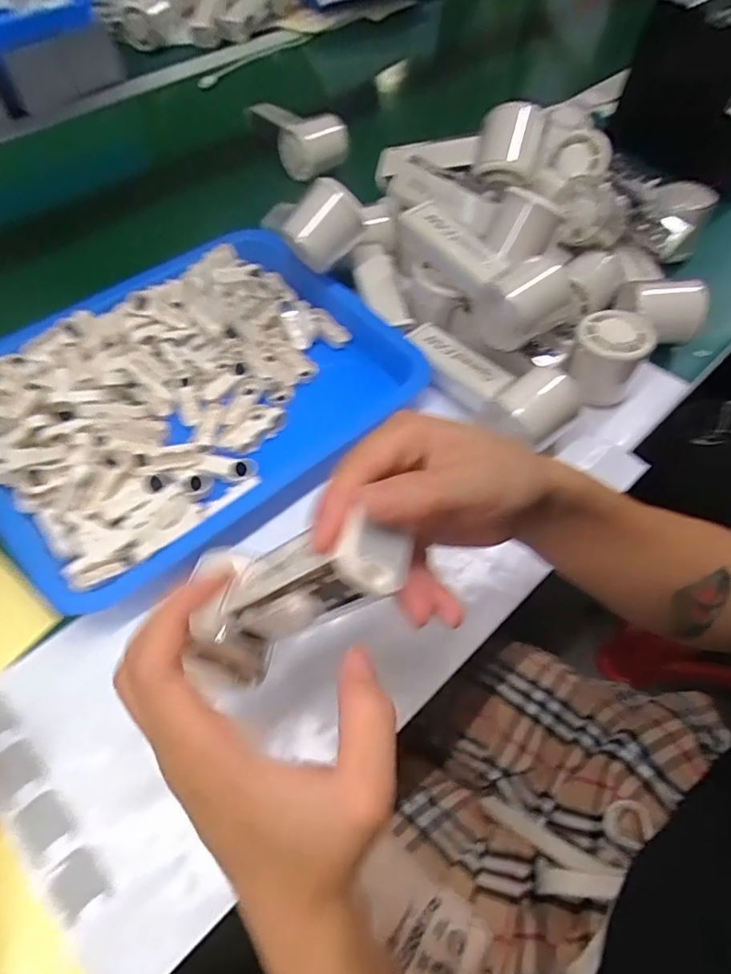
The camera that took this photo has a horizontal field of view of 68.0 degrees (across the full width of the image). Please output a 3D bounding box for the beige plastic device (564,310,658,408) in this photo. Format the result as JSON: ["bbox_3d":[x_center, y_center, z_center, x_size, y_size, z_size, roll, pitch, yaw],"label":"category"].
[{"bbox_3d":[0.201,-0.108,0.454,0.055,0.060,0.051,0,58,0],"label":"beige plastic device"}]

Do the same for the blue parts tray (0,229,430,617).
[{"bbox_3d":[-0.143,-0.081,0.435,0.324,0.041,0.262,-38,66,-21],"label":"blue parts tray"}]

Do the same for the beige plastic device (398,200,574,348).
[{"bbox_3d":[0.094,-0.176,0.453,0.057,0.059,0.147,-32,64,-19],"label":"beige plastic device"}]

